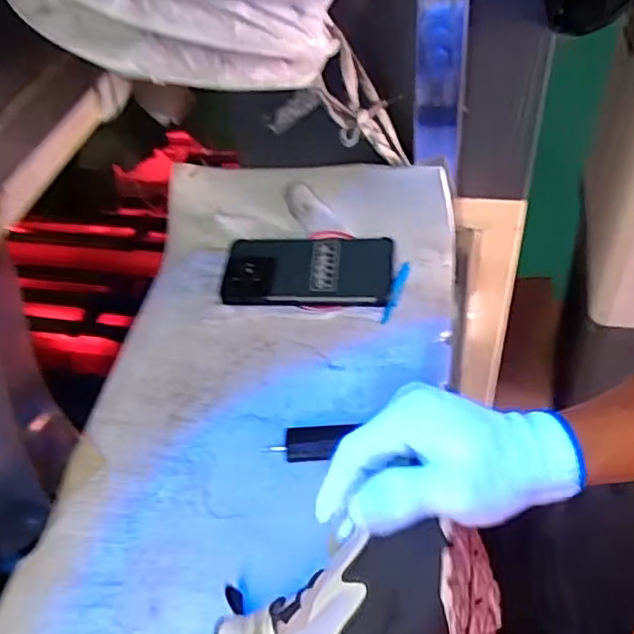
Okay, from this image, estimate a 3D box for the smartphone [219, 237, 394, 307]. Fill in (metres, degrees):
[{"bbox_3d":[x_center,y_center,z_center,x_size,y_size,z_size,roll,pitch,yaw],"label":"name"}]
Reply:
[{"bbox_3d":[-0.010,-0.047,0.627,0.162,0.011,0.083,1,56,8],"label":"smartphone"}]

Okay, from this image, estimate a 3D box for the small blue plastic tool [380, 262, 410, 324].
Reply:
[{"bbox_3d":[0.074,-0.023,0.609,0.009,0.011,0.073,13,51,18],"label":"small blue plastic tool"}]

